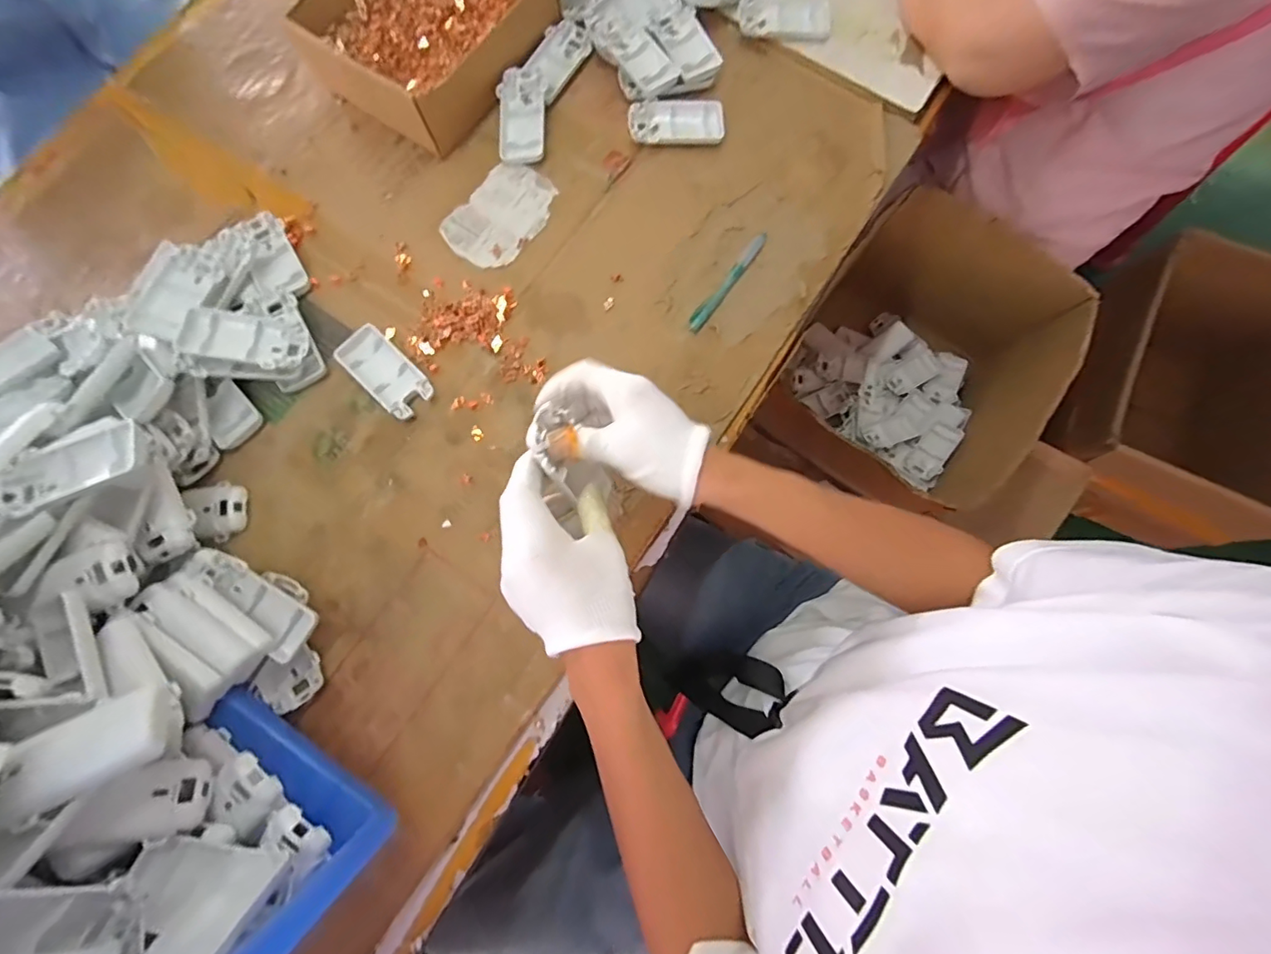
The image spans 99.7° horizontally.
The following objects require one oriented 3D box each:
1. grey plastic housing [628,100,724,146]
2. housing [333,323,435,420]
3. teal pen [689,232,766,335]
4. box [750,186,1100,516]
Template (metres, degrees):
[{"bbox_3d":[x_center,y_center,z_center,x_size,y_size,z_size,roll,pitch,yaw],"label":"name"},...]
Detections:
[{"bbox_3d":[0.042,-0.361,0.548,0.095,0.014,0.044,-2,76,0],"label":"grey plastic housing"},{"bbox_3d":[-0.230,-0.097,0.495,0.089,0.020,0.046,44,81,10],"label":"housing"},{"bbox_3d":[0.089,-0.188,0.519,0.016,0.010,0.122,37,80,9],"label":"teal pen"},{"bbox_3d":[0.387,-0.150,0.770,0.310,0.231,0.353,38,80,9],"label":"box"}]

